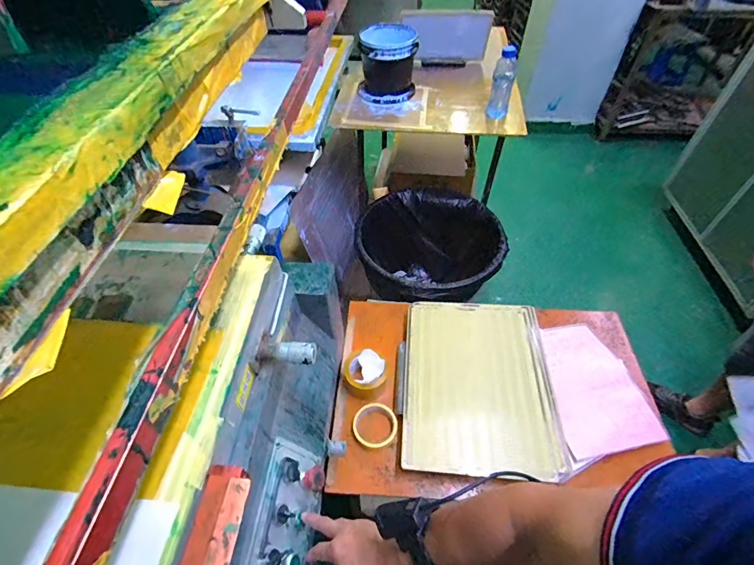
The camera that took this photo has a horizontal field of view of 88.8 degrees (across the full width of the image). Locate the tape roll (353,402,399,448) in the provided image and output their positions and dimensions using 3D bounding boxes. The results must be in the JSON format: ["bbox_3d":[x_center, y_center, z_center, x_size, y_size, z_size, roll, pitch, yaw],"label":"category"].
[{"bbox_3d":[-0.004,0.307,0.831,0.094,0.024,0.092,0,50,0],"label":"tape roll"}]

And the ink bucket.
[{"bbox_3d":[0.042,-0.813,1.432,0.206,0.190,0.257,3,50,2],"label":"ink bucket"}]

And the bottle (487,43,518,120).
[{"bbox_3d":[0.412,-0.647,1.271,0.074,0.229,0.066,14,51,11],"label":"bottle"}]

